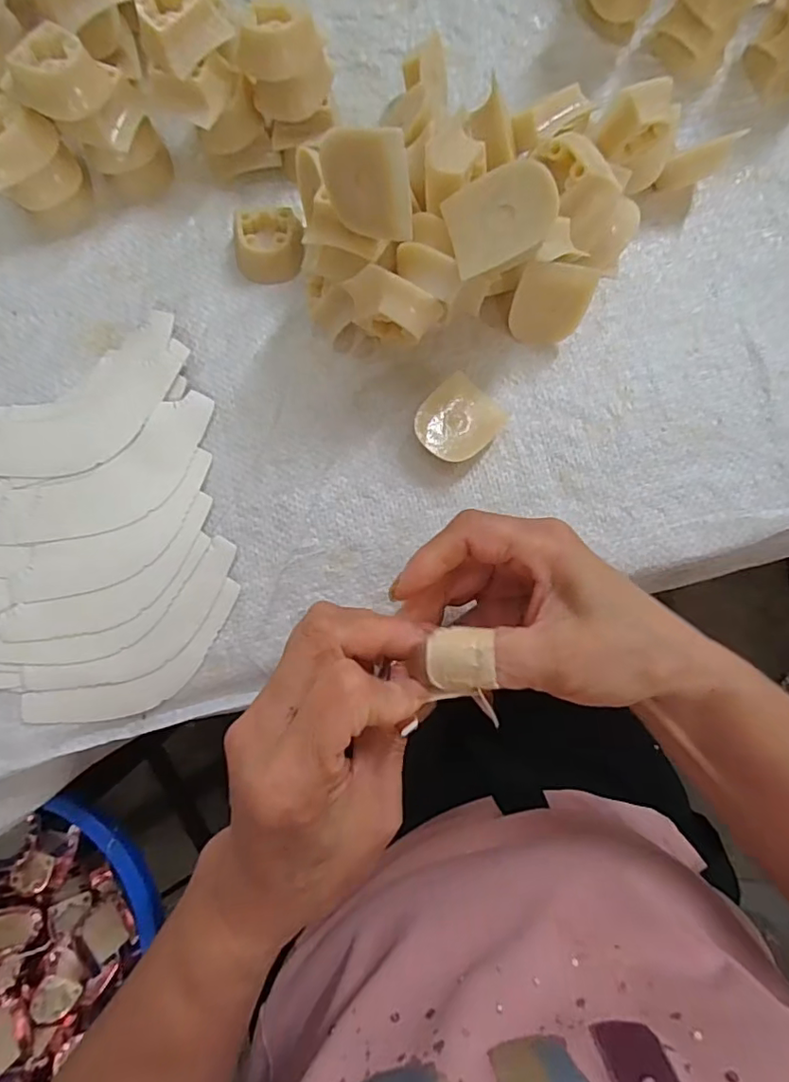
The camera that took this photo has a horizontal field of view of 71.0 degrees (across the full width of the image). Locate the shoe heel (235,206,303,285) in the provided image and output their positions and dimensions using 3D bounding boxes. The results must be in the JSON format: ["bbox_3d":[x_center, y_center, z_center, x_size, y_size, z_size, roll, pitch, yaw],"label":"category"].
[{"bbox_3d":[-0.070,-0.165,0.311,0.038,0.016,0.037,-3,82,-2],"label":"shoe heel"}]

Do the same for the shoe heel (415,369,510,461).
[{"bbox_3d":[0.034,-0.063,0.298,0.039,0.020,0.045,41,83,4],"label":"shoe heel"}]

